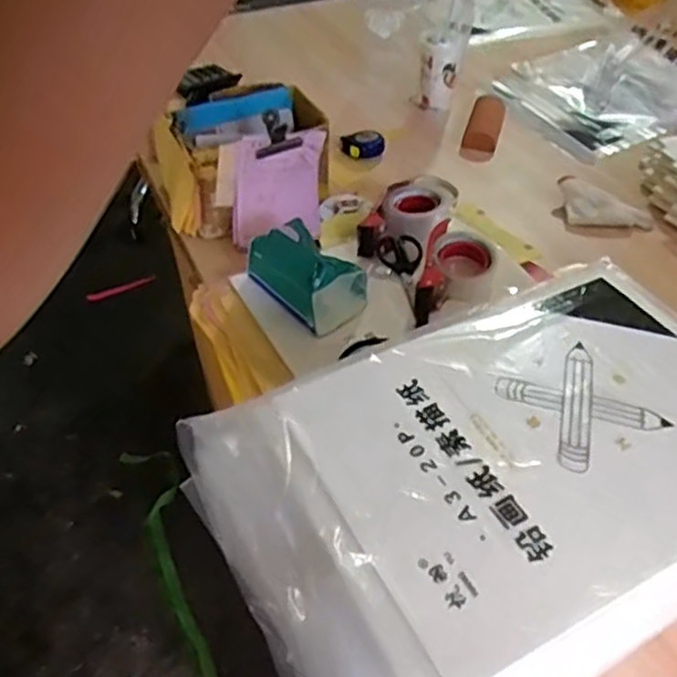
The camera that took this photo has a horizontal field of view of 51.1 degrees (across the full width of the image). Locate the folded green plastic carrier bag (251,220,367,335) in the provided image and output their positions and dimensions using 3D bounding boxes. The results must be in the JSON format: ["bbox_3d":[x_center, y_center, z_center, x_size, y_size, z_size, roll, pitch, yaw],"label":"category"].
[{"bbox_3d":[-0.043,-0.090,0.951,0.089,0.082,0.149,-33,55,-29],"label":"folded green plastic carrier bag"}]

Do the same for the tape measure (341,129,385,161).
[{"bbox_3d":[0.046,-0.345,1.268,0.076,0.039,0.048,-11,47,-11],"label":"tape measure"}]

